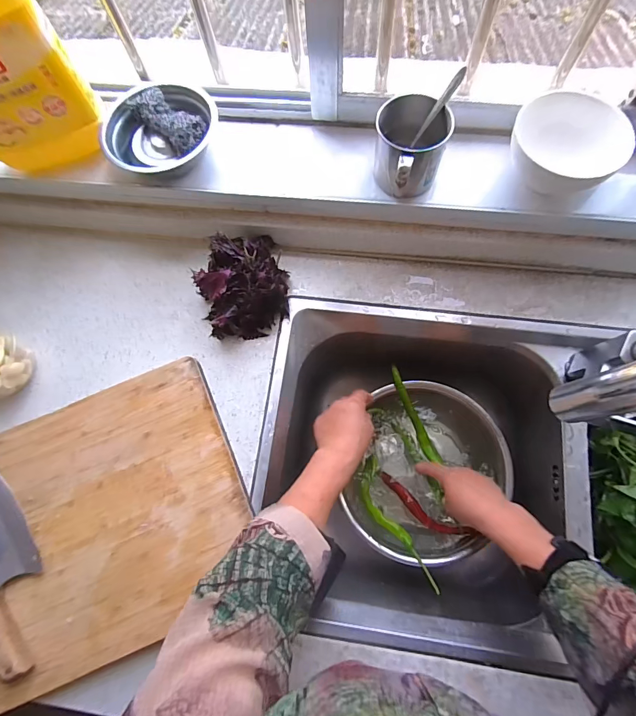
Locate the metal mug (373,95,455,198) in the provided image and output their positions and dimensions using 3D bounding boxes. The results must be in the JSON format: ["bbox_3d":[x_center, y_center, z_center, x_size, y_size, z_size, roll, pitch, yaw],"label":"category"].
[{"bbox_3d":[0.106,-0.232,0.440,0.075,0.069,0.093,2,74,3],"label":"metal mug"}]

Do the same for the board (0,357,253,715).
[{"bbox_3d":[-0.284,0.198,0.443,0.384,0.023,0.283,-23,72,-5],"label":"board"}]

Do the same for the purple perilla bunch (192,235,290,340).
[{"bbox_3d":[-0.100,-0.097,0.509,0.116,0.074,0.121,-1,74,3],"label":"purple perilla bunch"}]

